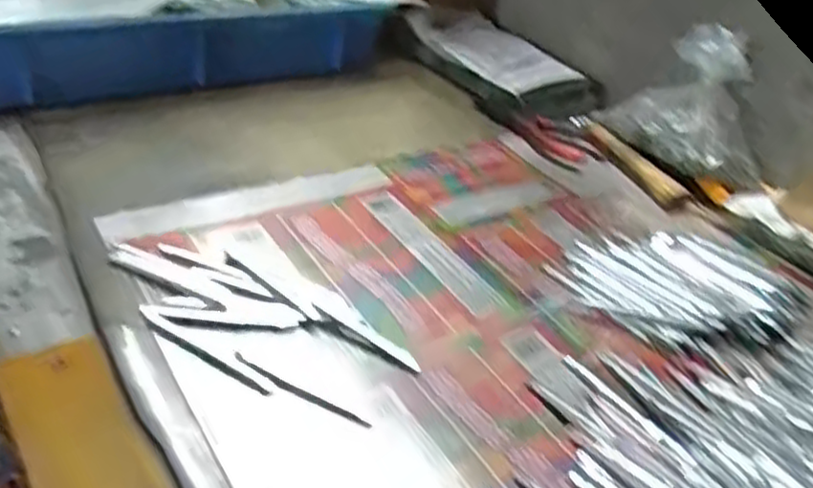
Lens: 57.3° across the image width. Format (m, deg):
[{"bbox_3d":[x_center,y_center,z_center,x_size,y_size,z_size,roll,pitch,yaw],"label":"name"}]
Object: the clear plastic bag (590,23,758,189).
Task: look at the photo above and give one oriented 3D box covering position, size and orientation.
[{"bbox_3d":[0.256,-0.126,0.669,0.152,0.112,0.069,28,39,26],"label":"clear plastic bag"}]

